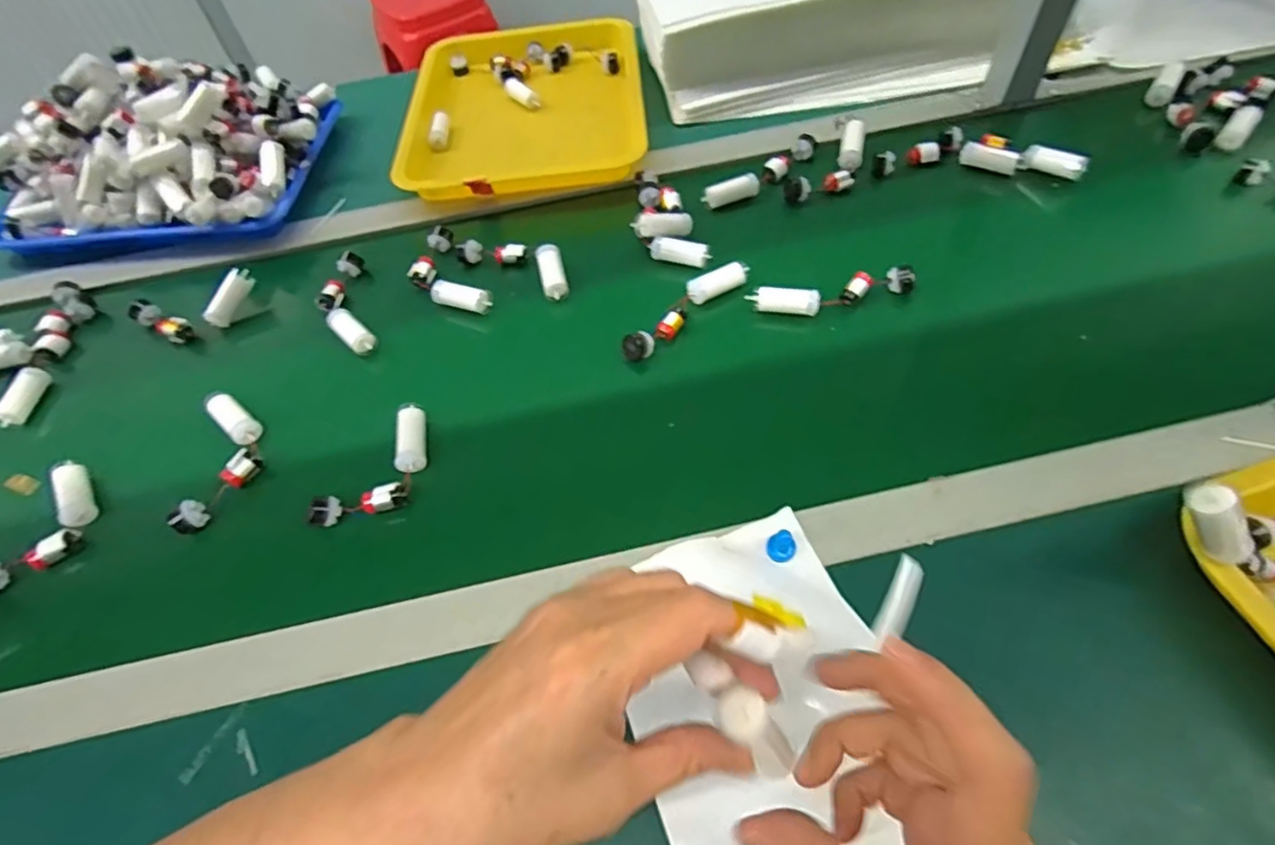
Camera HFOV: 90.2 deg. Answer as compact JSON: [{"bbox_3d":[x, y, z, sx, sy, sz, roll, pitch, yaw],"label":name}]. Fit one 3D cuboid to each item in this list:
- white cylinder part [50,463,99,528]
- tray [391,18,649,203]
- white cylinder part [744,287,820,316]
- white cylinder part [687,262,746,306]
[{"bbox_3d":[-0.420,0.053,0.474,0.017,0.020,0.051,-25,71,-12],"label":"white cylinder part"},{"bbox_3d":[-0.128,-0.384,0.755,0.263,0.039,0.359,-5,54,3],"label":"tray"},{"bbox_3d":[0.123,-0.102,0.535,0.060,0.015,0.018,2,56,7],"label":"white cylinder part"},{"bbox_3d":[0.069,-0.122,0.555,0.052,0.015,0.021,-20,56,-8],"label":"white cylinder part"}]

